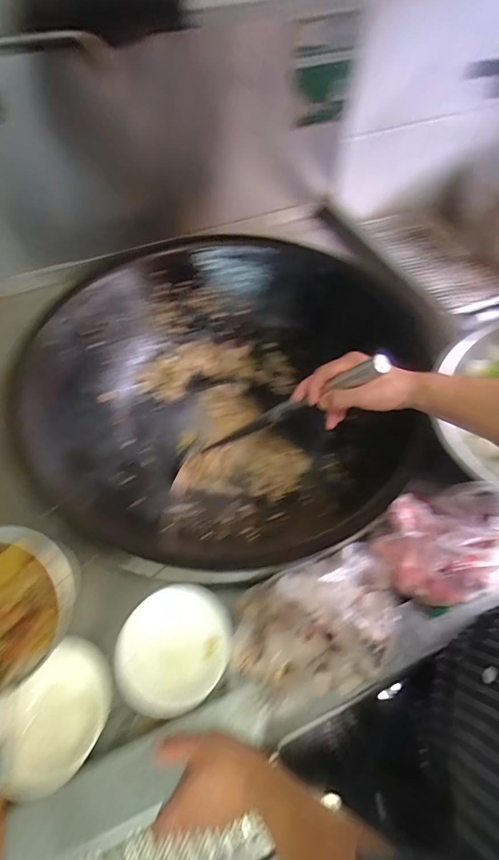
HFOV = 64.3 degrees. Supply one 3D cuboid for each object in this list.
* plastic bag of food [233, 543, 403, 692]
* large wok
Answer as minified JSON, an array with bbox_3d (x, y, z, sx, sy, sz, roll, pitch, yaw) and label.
[{"bbox_3d":[0.093,0.256,0.524,0.251,0.070,0.163,-19,59,-11],"label":"plastic bag of food"},{"bbox_3d":[-0.057,-0.081,0.895,0.747,0.252,0.763,0,57,0],"label":"large wok"}]

